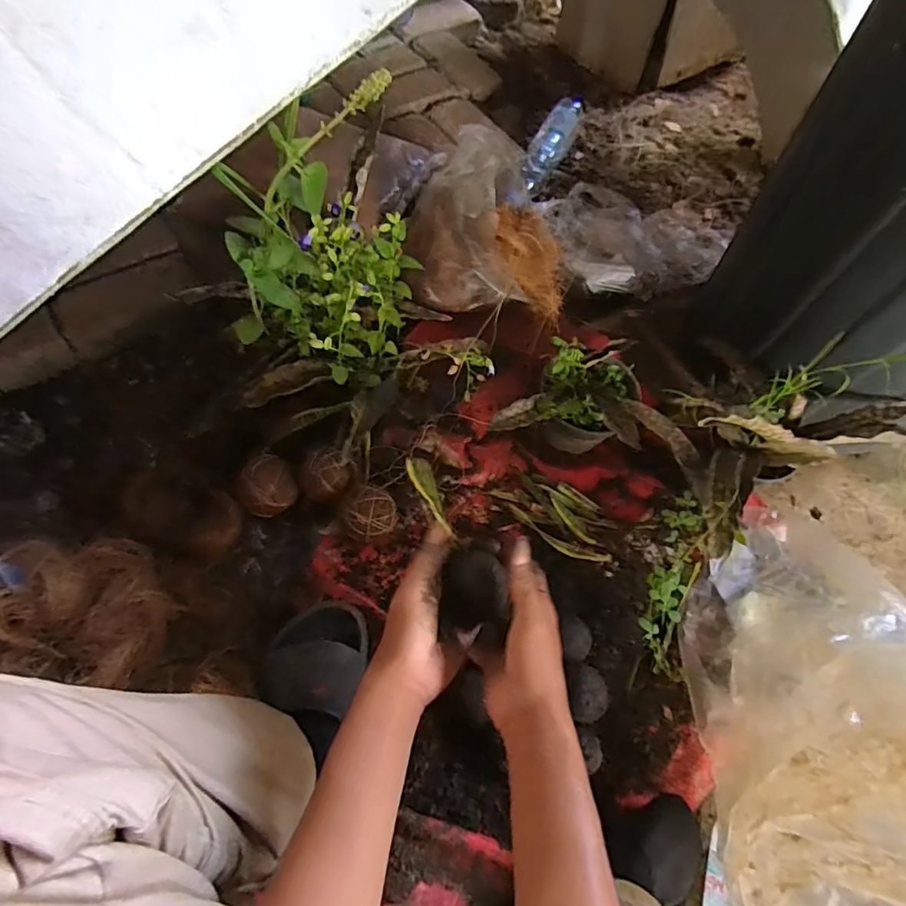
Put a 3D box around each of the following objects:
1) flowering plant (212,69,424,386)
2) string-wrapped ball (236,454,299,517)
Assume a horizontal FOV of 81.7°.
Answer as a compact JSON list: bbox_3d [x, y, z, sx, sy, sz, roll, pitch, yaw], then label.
[{"bbox_3d":[-0.145,-0.210,0.568,0.193,0.235,0.204,-7,64,-7],"label":"flowering plant"},{"bbox_3d":[-0.234,0.048,0.671,0.068,0.062,0.064,2,63,-3],"label":"string-wrapped ball"}]

